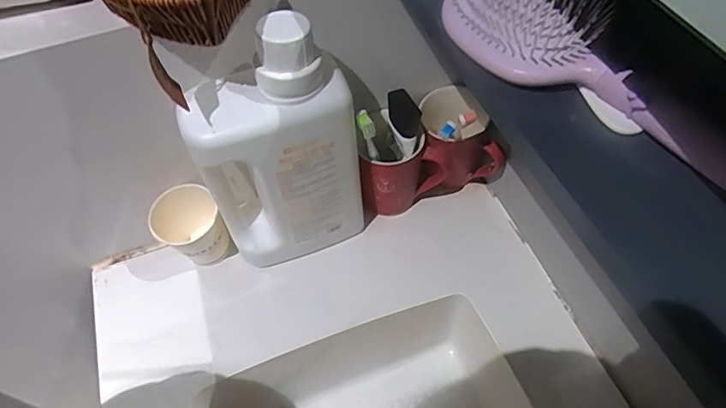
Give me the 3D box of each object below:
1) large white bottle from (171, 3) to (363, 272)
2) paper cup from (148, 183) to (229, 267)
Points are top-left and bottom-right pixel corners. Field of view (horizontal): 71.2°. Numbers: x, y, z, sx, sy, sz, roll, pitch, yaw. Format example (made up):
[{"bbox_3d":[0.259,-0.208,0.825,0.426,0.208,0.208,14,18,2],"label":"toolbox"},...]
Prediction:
[{"bbox_3d":[-0.090,-0.049,0.526,0.154,0.286,0.089,-18,56,-9],"label":"large white bottle"},{"bbox_3d":[-0.196,0.033,0.588,0.070,0.105,0.066,-1,55,2],"label":"paper cup"}]

